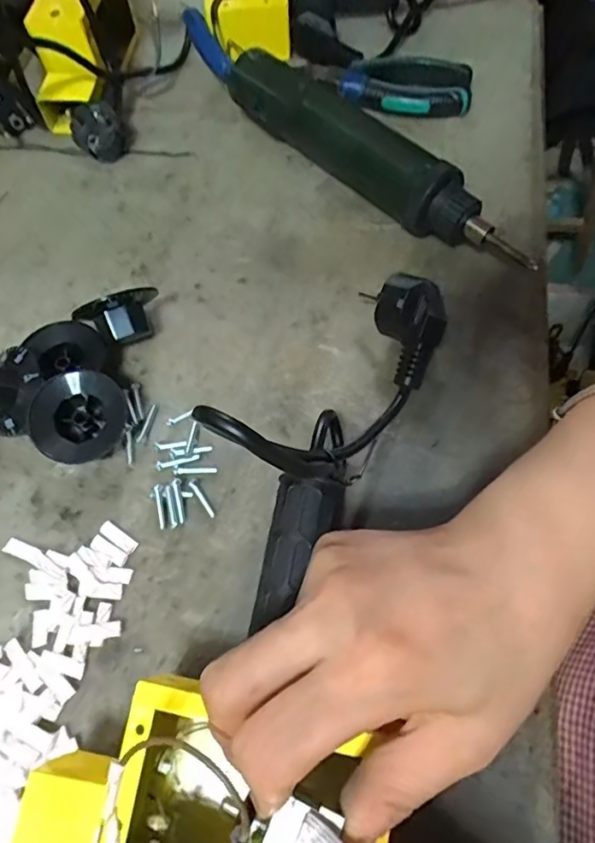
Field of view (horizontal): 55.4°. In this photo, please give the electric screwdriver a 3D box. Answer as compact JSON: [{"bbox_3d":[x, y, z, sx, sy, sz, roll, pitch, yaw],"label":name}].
[{"bbox_3d":[0.024,-0.187,0.373,0.292,0.045,0.031,39,71,19],"label":"electric screwdriver"}]

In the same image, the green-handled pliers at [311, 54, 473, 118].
[{"bbox_3d":[0.069,-0.252,0.410,0.113,0.017,0.059,17,65,11],"label":"green-handled pliers"}]

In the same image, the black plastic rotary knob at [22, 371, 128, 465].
[{"bbox_3d":[-0.112,0.001,0.297,0.045,0.029,0.047,32,69,17],"label":"black plastic rotary knob"}]

